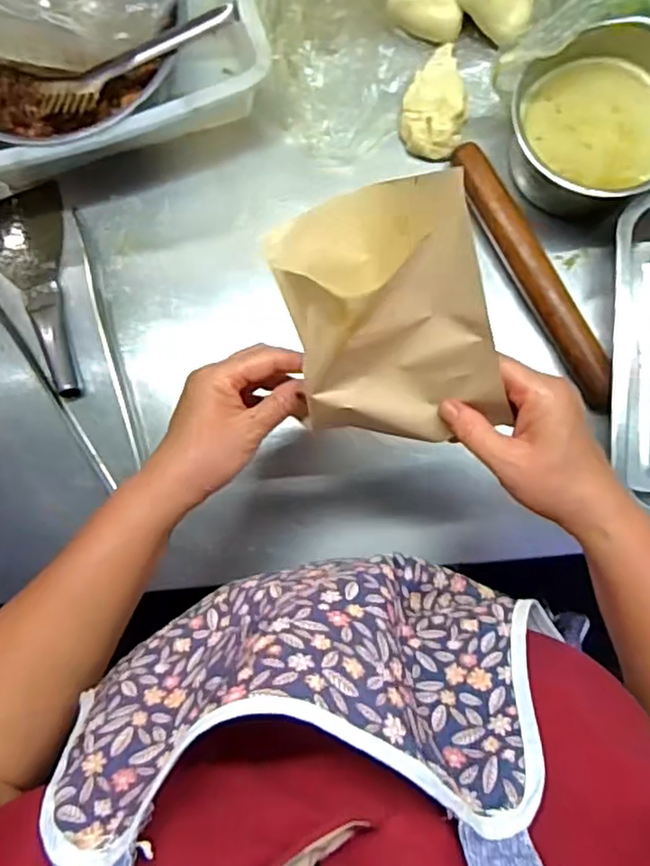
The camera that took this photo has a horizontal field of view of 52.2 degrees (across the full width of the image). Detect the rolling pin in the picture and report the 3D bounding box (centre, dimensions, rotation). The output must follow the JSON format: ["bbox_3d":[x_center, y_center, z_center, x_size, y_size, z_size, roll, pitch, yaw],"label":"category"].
[{"bbox_3d":[0.188,-0.144,0.597,0.028,0.030,0.265,-26,84,-1],"label":"rolling pin"}]

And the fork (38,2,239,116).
[{"bbox_3d":[-0.166,-0.328,0.583,0.215,0.023,0.035,-11,83,24],"label":"fork"}]

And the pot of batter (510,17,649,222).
[{"bbox_3d":[0.241,-0.266,0.591,0.160,0.088,0.146,-40,84,-2],"label":"pot of batter"}]

